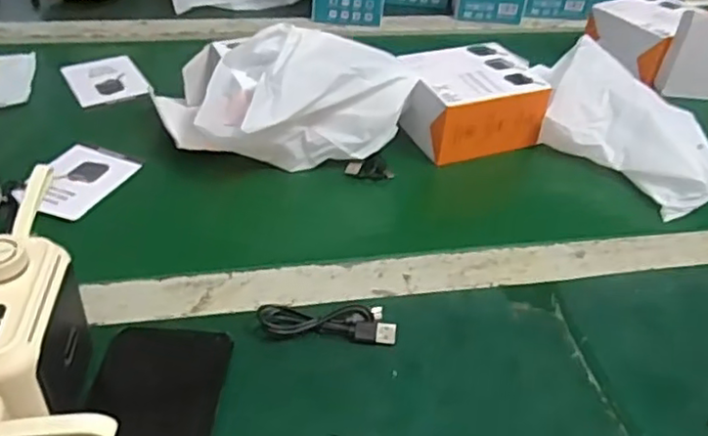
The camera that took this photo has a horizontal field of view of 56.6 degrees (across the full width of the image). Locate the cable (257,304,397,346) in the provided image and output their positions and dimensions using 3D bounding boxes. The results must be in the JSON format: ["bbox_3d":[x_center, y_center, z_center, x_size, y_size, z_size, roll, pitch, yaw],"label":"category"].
[{"bbox_3d":[-0.017,0.067,0.427,0.087,0.008,0.029,3,38,-1],"label":"cable"}]

